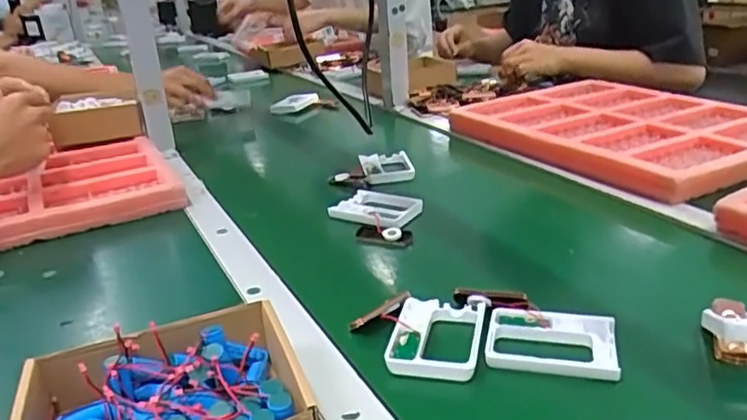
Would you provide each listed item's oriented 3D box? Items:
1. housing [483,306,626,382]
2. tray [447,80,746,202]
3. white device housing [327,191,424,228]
[{"bbox_3d":[0.136,0.104,0.484,0.094,0.017,0.072,3,24,15],"label":"housing"},{"bbox_3d":[0.360,-0.118,0.929,0.340,0.048,0.440,-17,27,-30],"label":"tray"},{"bbox_3d":[0.007,-0.005,0.745,0.099,0.015,0.075,9,26,27],"label":"white device housing"}]

